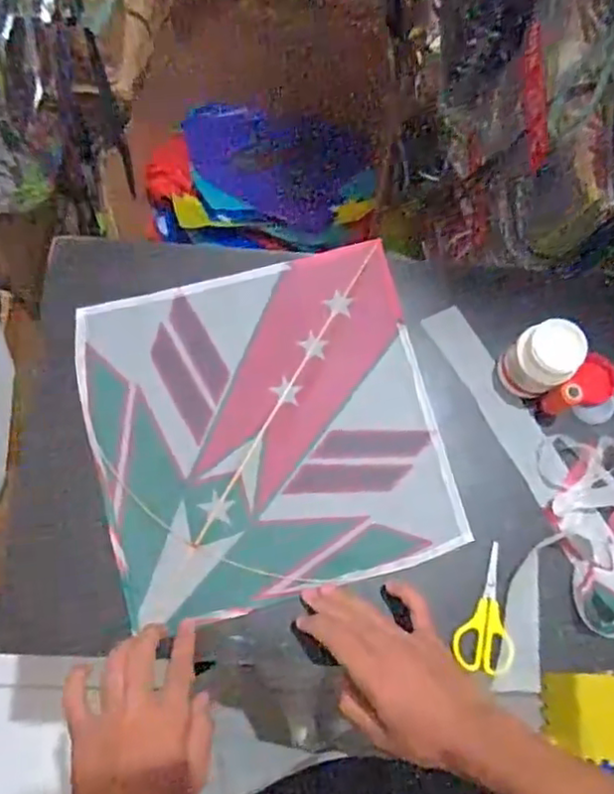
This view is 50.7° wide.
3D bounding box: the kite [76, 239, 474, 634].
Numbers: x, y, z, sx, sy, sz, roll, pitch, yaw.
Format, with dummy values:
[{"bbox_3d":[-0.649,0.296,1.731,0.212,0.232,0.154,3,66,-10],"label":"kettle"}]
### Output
[{"bbox_3d":[-0.039,0.027,0.631,0.318,0.024,0.316,-13,78,-8],"label":"kite"}]

